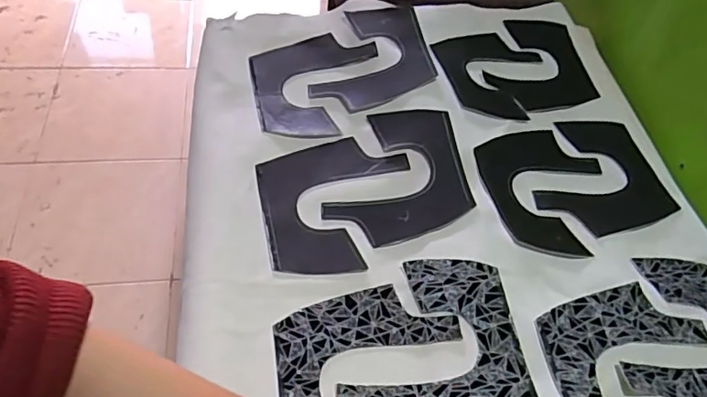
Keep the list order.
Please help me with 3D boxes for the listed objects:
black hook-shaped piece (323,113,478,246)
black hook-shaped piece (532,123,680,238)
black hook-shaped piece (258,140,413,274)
[{"bbox_3d":[0.047,-0.032,0.664,0.170,0.012,0.180,-12,59,1],"label":"black hook-shaped piece"},{"bbox_3d":[0.306,-0.030,0.704,0.180,0.007,0.177,-9,55,-11],"label":"black hook-shaped piece"},{"bbox_3d":[-0.017,0.004,0.646,0.177,0.010,0.181,-10,56,-8],"label":"black hook-shaped piece"}]

